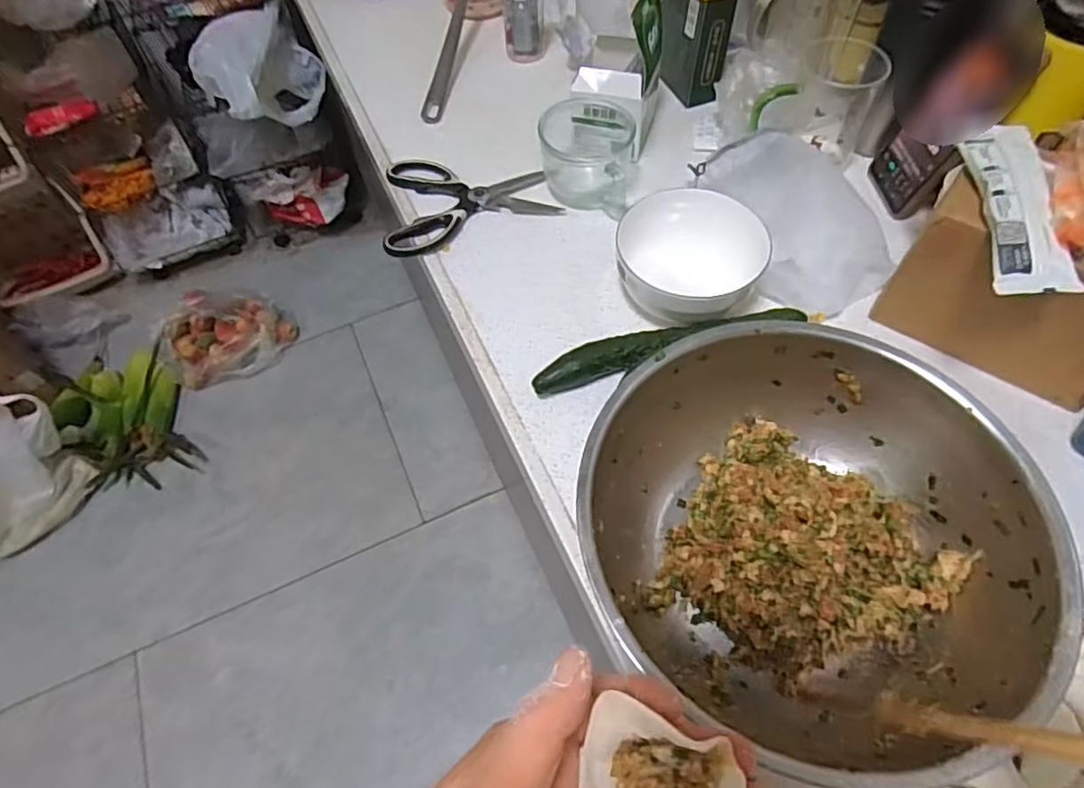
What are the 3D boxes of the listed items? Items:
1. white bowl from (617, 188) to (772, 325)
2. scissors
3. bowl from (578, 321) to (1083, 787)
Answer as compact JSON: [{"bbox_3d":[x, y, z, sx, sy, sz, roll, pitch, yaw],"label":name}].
[{"bbox_3d":[0.133,-0.120,0.545,0.129,0.052,0.130,-1,59,2],"label":"white bowl"},{"bbox_3d":[-0.089,-0.215,0.641,0.182,0.012,0.136,-22,60,-10],"label":"scissors"},{"bbox_3d":[0.160,0.088,0.391,0.260,0.100,0.246,-1,59,2],"label":"bowl"}]

